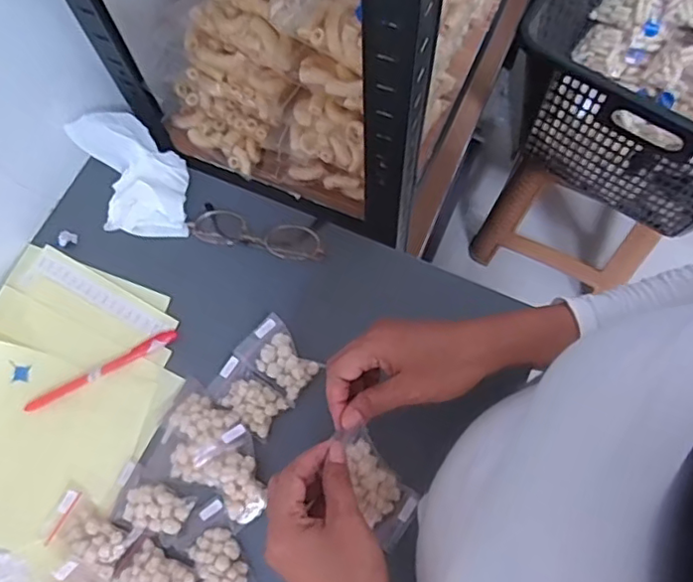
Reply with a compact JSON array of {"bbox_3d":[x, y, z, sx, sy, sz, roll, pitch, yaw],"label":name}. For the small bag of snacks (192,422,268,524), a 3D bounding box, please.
[{"bbox_3d":[-0.090,0.153,0.500,0.048,0.019,0.071,-36,74,-10],"label":"small bag of snacks"}]

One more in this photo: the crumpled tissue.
[{"bbox_3d":[-0.206,-0.112,0.581,0.088,0.067,0.112,-13,71,-3],"label":"crumpled tissue"}]

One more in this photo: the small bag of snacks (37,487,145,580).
[{"bbox_3d":[-0.213,0.199,0.492,0.076,0.015,0.046,24,73,10],"label":"small bag of snacks"}]

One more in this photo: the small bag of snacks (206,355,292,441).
[{"bbox_3d":[-0.088,0.093,0.529,0.071,0.013,0.041,36,76,13],"label":"small bag of snacks"}]

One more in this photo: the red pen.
[{"bbox_3d":[-0.223,0.071,0.543,0.142,0.010,0.013,-26,72,-7],"label":"red pen"}]

